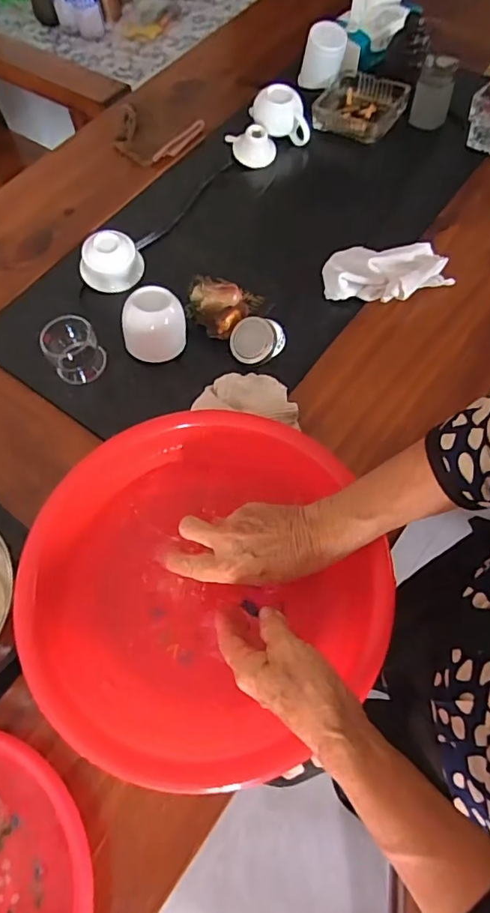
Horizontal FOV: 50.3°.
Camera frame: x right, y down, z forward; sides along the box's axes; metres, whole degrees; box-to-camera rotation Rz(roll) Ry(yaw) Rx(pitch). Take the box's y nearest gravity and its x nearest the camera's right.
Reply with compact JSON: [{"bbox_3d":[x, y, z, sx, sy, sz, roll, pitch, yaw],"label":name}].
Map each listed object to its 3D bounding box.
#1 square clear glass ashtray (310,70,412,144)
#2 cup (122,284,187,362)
[{"bbox_3d":[0.186,-0.563,0.839,0.127,0.030,0.122,28,67,15],"label":"square clear glass ashtray"},{"bbox_3d":[-0.112,-0.162,0.637,0.071,0.063,0.064,2,63,3],"label":"cup"}]

